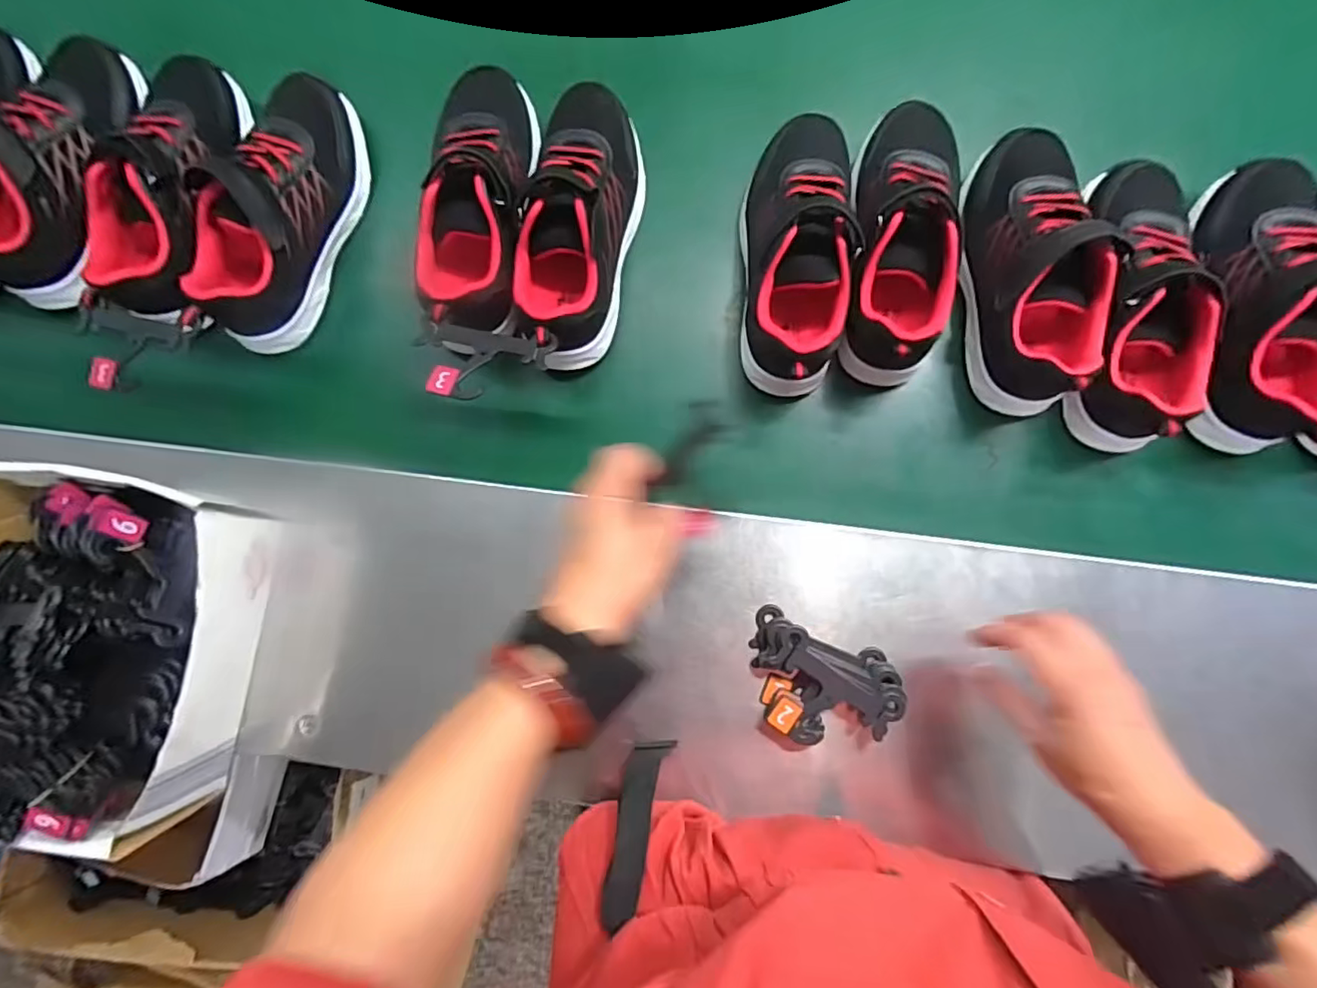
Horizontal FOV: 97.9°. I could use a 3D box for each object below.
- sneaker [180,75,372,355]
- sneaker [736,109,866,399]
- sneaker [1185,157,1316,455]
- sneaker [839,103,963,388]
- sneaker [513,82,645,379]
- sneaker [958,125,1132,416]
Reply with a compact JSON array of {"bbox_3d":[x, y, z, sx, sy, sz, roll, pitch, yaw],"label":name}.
[{"bbox_3d":[-0.323,-0.247,0.489,0.075,0.080,0.235,18,86,6],"label":"sneaker"},{"bbox_3d":[0.116,-0.199,0.471,0.093,0.097,0.223,1,84,5],"label":"sneaker"},{"bbox_3d":[0.483,-0.153,0.437,0.101,0.072,0.235,3,85,5],"label":"sneaker"},{"bbox_3d":[0.207,-0.204,0.462,0.095,0.096,0.211,9,85,5],"label":"sneaker"},{"bbox_3d":[-0.063,-0.226,0.474,0.081,0.077,0.232,11,85,5],"label":"sneaker"},{"bbox_3d":[0.296,-0.184,0.454,0.082,0.087,0.229,-4,84,4],"label":"sneaker"}]

